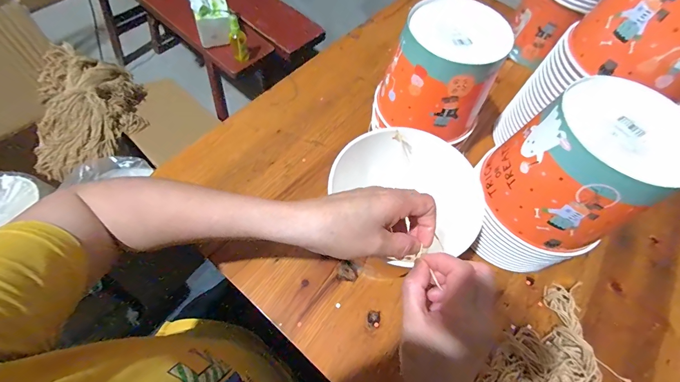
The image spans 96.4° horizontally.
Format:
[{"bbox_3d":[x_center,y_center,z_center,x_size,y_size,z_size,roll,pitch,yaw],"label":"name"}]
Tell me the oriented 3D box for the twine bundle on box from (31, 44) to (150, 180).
[{"bbox_3d":[-0.649,-0.217,0.775,0.232,0.124,0.327,-15,65,-13],"label":"twine bundle on box"}]

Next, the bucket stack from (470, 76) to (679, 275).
[{"bbox_3d":[0.258,0.001,0.370,0.147,0.214,0.147,-21,66,-16],"label":"bucket stack"}]

